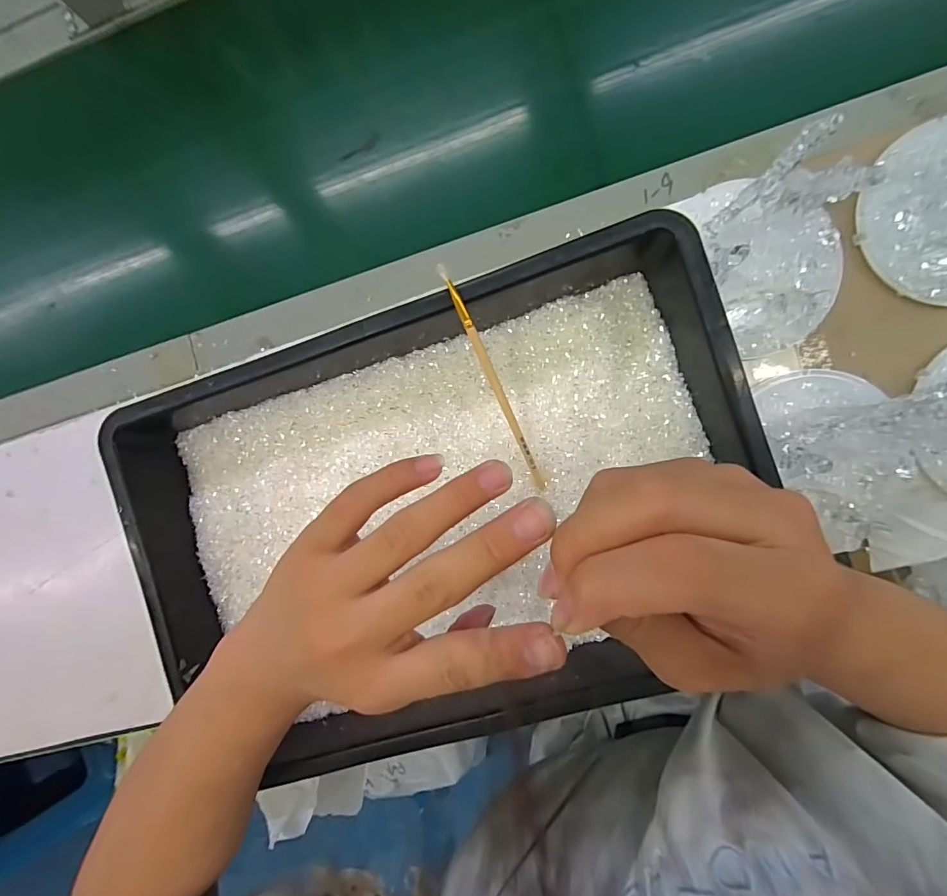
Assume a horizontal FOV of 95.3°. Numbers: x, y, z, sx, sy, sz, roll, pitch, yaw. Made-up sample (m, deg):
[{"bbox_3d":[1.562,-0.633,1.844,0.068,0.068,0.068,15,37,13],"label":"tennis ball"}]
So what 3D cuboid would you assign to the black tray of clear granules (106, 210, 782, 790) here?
[{"bbox_3d":[-0.025,0.037,0.310,0.405,0.081,0.252,-19,88,8],"label":"black tray of clear granules"}]

